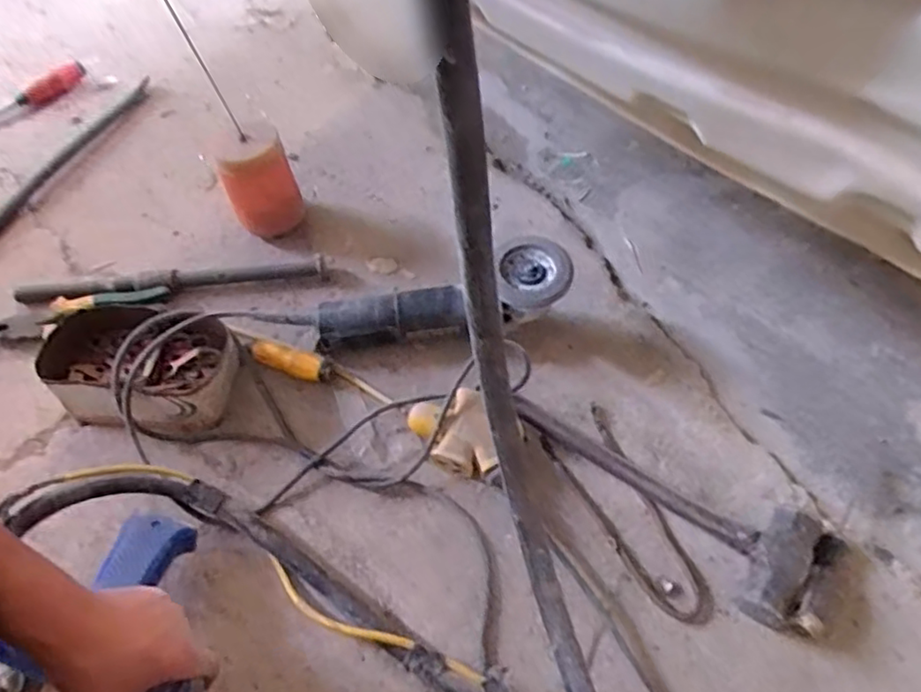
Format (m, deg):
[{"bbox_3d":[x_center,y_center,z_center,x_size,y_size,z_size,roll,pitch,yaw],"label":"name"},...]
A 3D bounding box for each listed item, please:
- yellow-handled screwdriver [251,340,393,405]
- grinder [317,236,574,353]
[{"bbox_3d":[-0.155,0.027,0.712,0.163,0.033,0.029,20,60,-1],"label":"yellow-handled screwdriver"},{"bbox_3d":[-0.022,-0.044,0.719,0.296,0.073,0.084,-14,58,7],"label":"grinder"}]

